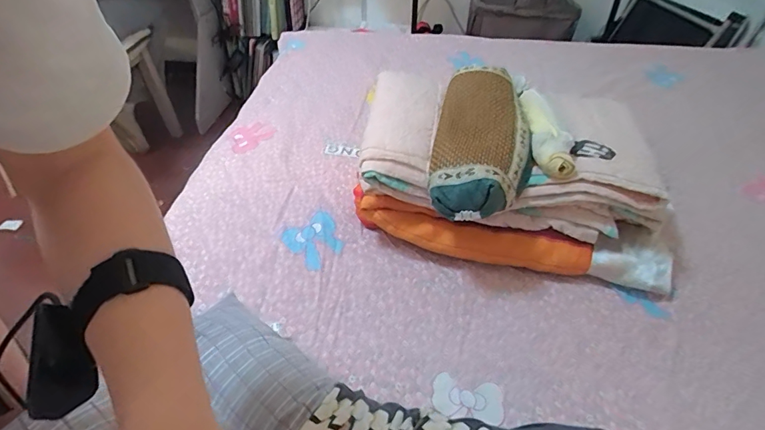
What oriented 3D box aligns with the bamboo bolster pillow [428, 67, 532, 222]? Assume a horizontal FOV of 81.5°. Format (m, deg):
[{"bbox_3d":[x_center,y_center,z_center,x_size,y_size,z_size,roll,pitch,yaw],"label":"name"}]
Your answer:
[{"bbox_3d":[0.158,-0.129,0.730,0.152,0.088,0.341,5,42,3],"label":"bamboo bolster pillow"}]

